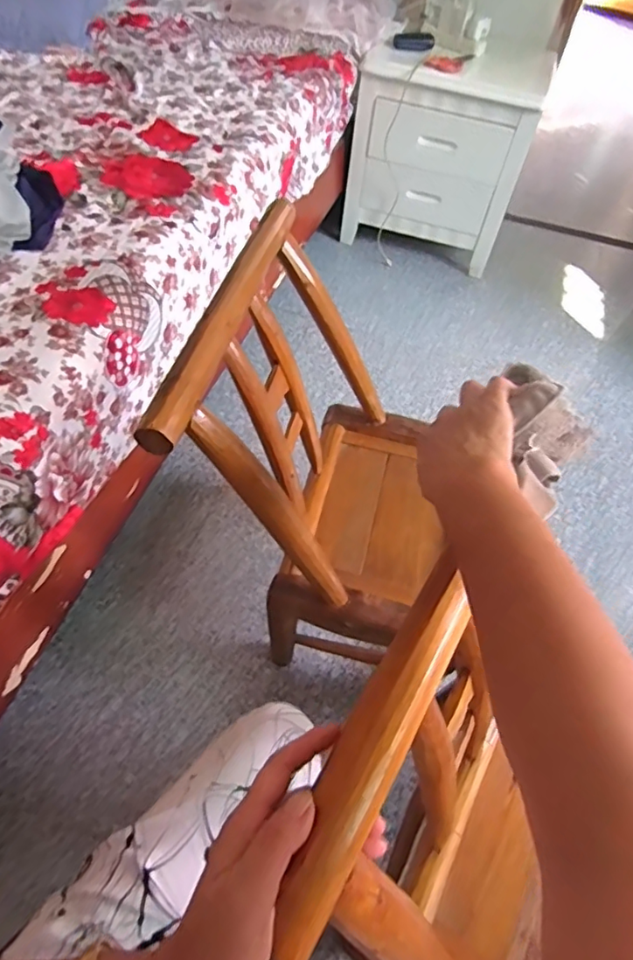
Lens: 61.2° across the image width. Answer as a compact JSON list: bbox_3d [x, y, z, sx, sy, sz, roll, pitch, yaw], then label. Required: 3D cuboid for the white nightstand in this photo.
[{"bbox_3d":[0.379,-0.961,1.563,0.459,0.440,0.378,22,56,10],"label":"white nightstand"}]

